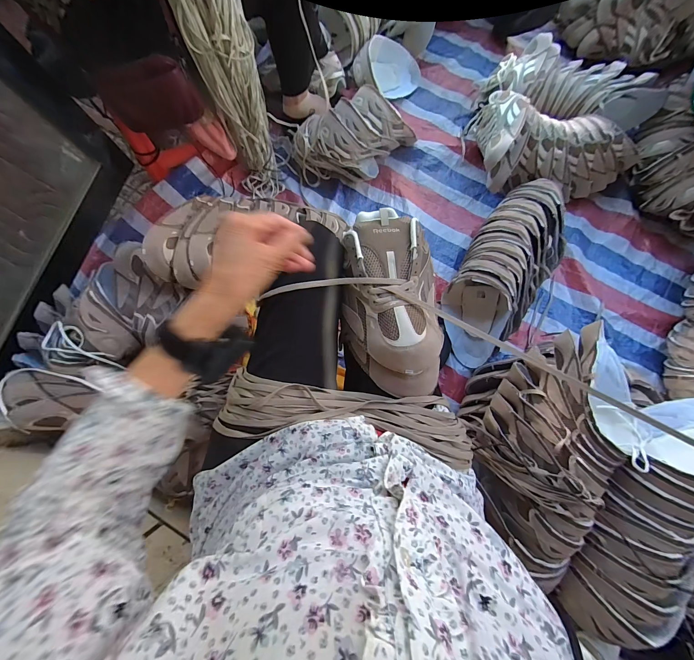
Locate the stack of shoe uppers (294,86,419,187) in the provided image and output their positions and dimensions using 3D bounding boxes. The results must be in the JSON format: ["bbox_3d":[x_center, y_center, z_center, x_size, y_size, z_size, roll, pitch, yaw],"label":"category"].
[{"bbox_3d":[0.030,-0.566,0.894,0.363,0.184,0.181,-17,81,-3],"label":"stack of shoe uppers"}]

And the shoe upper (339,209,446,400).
[{"bbox_3d":[0.064,-0.042,0.424,0.130,0.077,0.256,1,80,0],"label":"shoe upper"}]

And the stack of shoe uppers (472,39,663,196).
[{"bbox_3d":[0.679,-0.648,0.903,0.567,0.138,0.440,-3,80,0],"label":"stack of shoe uppers"}]

